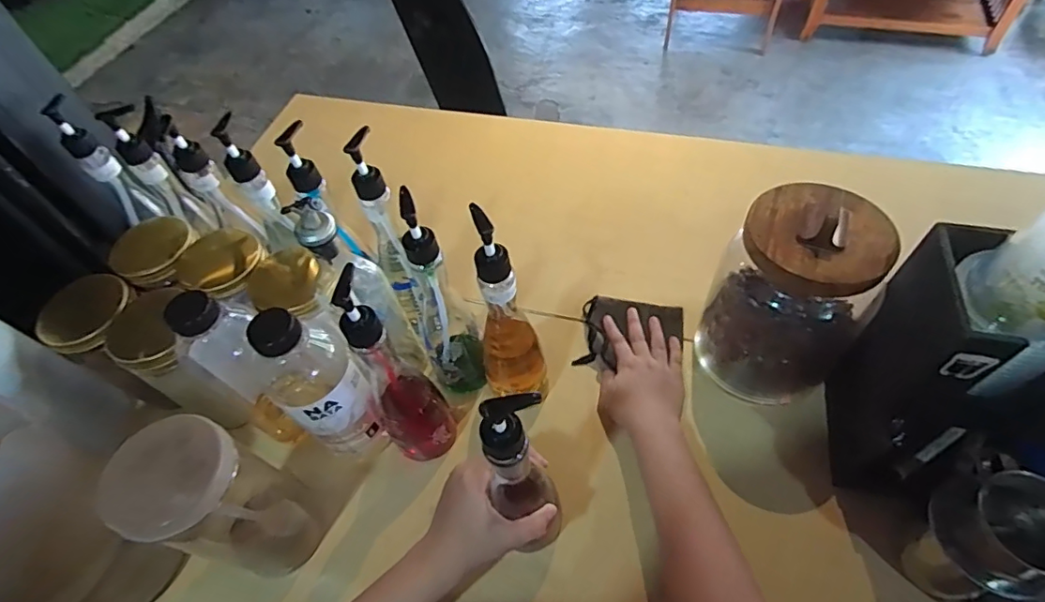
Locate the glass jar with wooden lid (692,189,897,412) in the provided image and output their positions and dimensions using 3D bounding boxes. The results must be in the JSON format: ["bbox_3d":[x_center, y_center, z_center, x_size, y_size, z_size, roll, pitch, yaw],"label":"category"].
[{"bbox_3d":[0.275,0.005,0.544,0.127,0.223,0.135,-2,55,3],"label":"glass jar with wooden lid"}]

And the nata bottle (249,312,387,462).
[{"bbox_3d":[-0.199,0.089,0.529,0.082,0.230,0.083,-36,59,-19],"label":"nata bottle"}]

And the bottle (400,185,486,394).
[{"bbox_3d":[-0.082,0.010,0.541,0.060,0.278,0.064,-23,56,-11],"label":"bottle"}]

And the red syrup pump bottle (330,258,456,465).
[{"bbox_3d":[-0.119,0.076,0.499,0.060,0.278,0.059,-36,59,-19],"label":"red syrup pump bottle"}]

